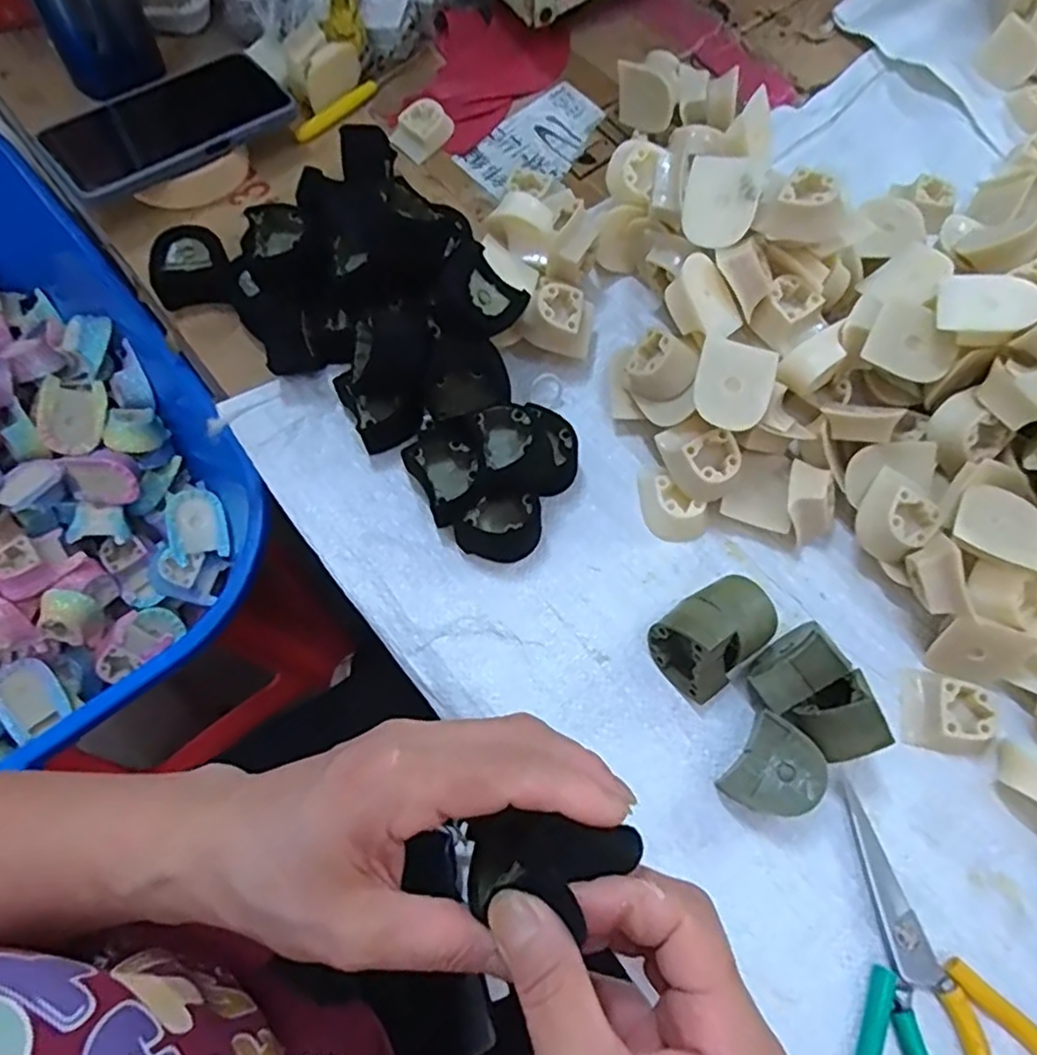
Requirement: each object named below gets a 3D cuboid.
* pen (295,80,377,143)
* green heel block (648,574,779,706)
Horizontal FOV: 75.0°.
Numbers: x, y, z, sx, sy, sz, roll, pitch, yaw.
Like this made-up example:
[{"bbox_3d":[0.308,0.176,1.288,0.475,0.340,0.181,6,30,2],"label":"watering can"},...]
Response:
[{"bbox_3d":[-0.141,-0.324,0.526,0.012,0.011,0.082,38,72,11],"label":"pen"},{"bbox_3d":[0.107,0.056,0.363,0.065,0.044,0.046,-36,74,-15],"label":"green heel block"}]

